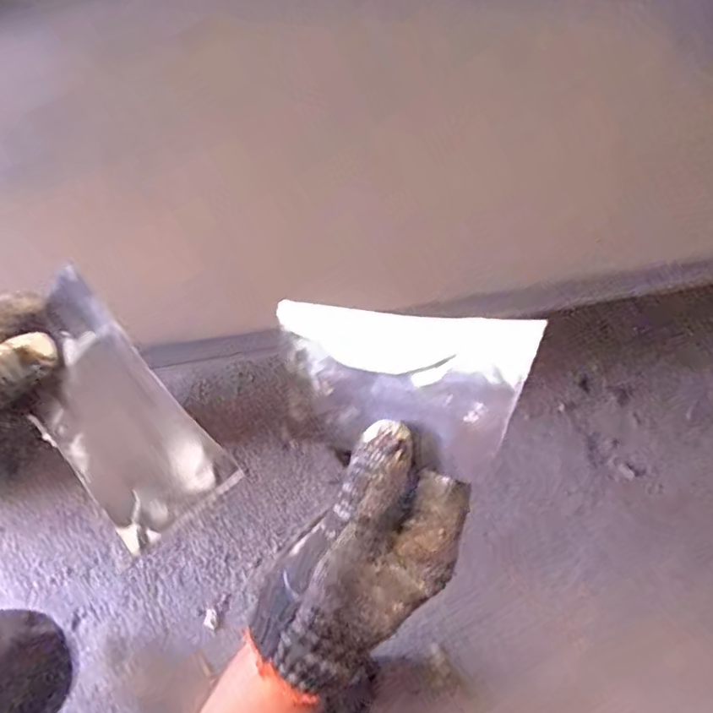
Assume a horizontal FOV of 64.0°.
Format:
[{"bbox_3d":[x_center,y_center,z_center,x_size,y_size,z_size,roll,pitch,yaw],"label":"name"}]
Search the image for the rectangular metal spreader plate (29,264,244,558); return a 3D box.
[{"bbox_3d":[-0.120,0.029,0.280,0.065,0.008,0.126,-41,86,6],"label":"rectangular metal spreader plate"}]

